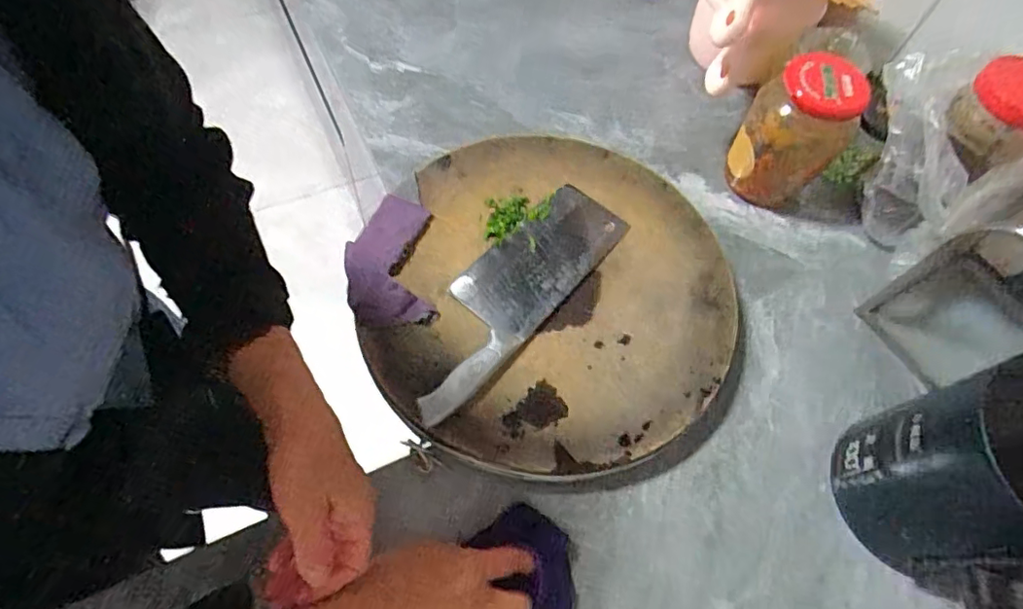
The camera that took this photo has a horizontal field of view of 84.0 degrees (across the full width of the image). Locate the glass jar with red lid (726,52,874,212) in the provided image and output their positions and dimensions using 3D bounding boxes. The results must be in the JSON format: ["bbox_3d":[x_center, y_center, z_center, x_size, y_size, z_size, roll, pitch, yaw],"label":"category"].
[{"bbox_3d":[0.296,-0.180,0.613,0.094,0.156,0.085,13,62,2],"label":"glass jar with red lid"}]

